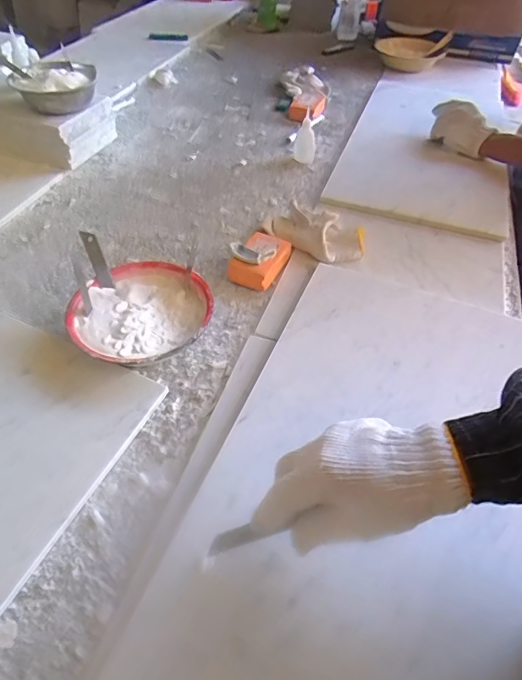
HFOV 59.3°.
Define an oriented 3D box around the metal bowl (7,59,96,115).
[{"bbox_3d":[-0.350,-0.437,0.792,0.127,0.041,0.127,1,50,-1],"label":"metal bowl"}]

